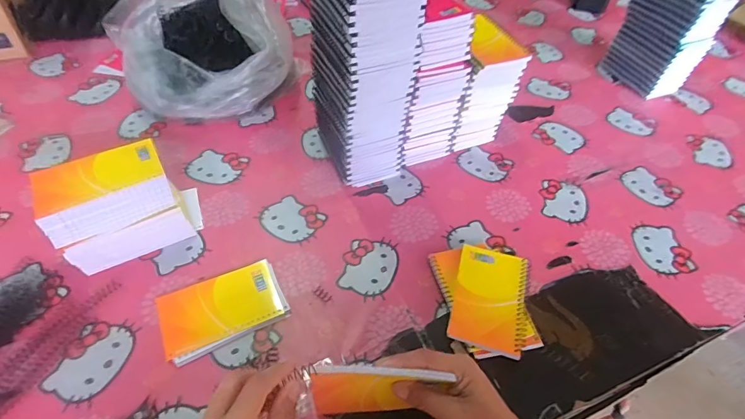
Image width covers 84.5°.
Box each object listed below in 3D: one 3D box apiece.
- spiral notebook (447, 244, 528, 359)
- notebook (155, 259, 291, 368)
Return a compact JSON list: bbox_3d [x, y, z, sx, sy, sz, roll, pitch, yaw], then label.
[{"bbox_3d":[0.138,0.103,0.481,0.079,0.010,0.128,12,54,12],"label":"spiral notebook"},{"bbox_3d":[-0.171,0.112,0.472,0.134,0.006,0.088,-20,53,-19],"label":"notebook"}]

